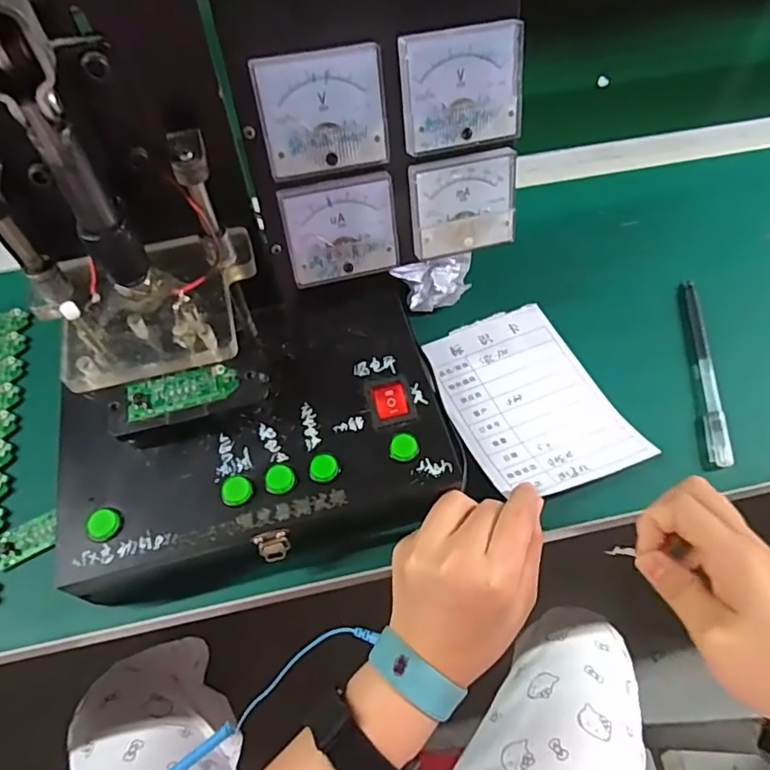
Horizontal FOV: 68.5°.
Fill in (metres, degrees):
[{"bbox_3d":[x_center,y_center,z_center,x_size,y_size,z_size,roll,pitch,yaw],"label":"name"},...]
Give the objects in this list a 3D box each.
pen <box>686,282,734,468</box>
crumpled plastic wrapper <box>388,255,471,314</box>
[{"bbox_3d":[0.229,-0.013,0.408,0.013,0.012,0.154,5,59,4],"label":"pen"},{"bbox_3d":[0.044,-0.080,0.443,0.068,0.023,0.043,-24,61,-13],"label":"crumpled plastic wrapper"}]

